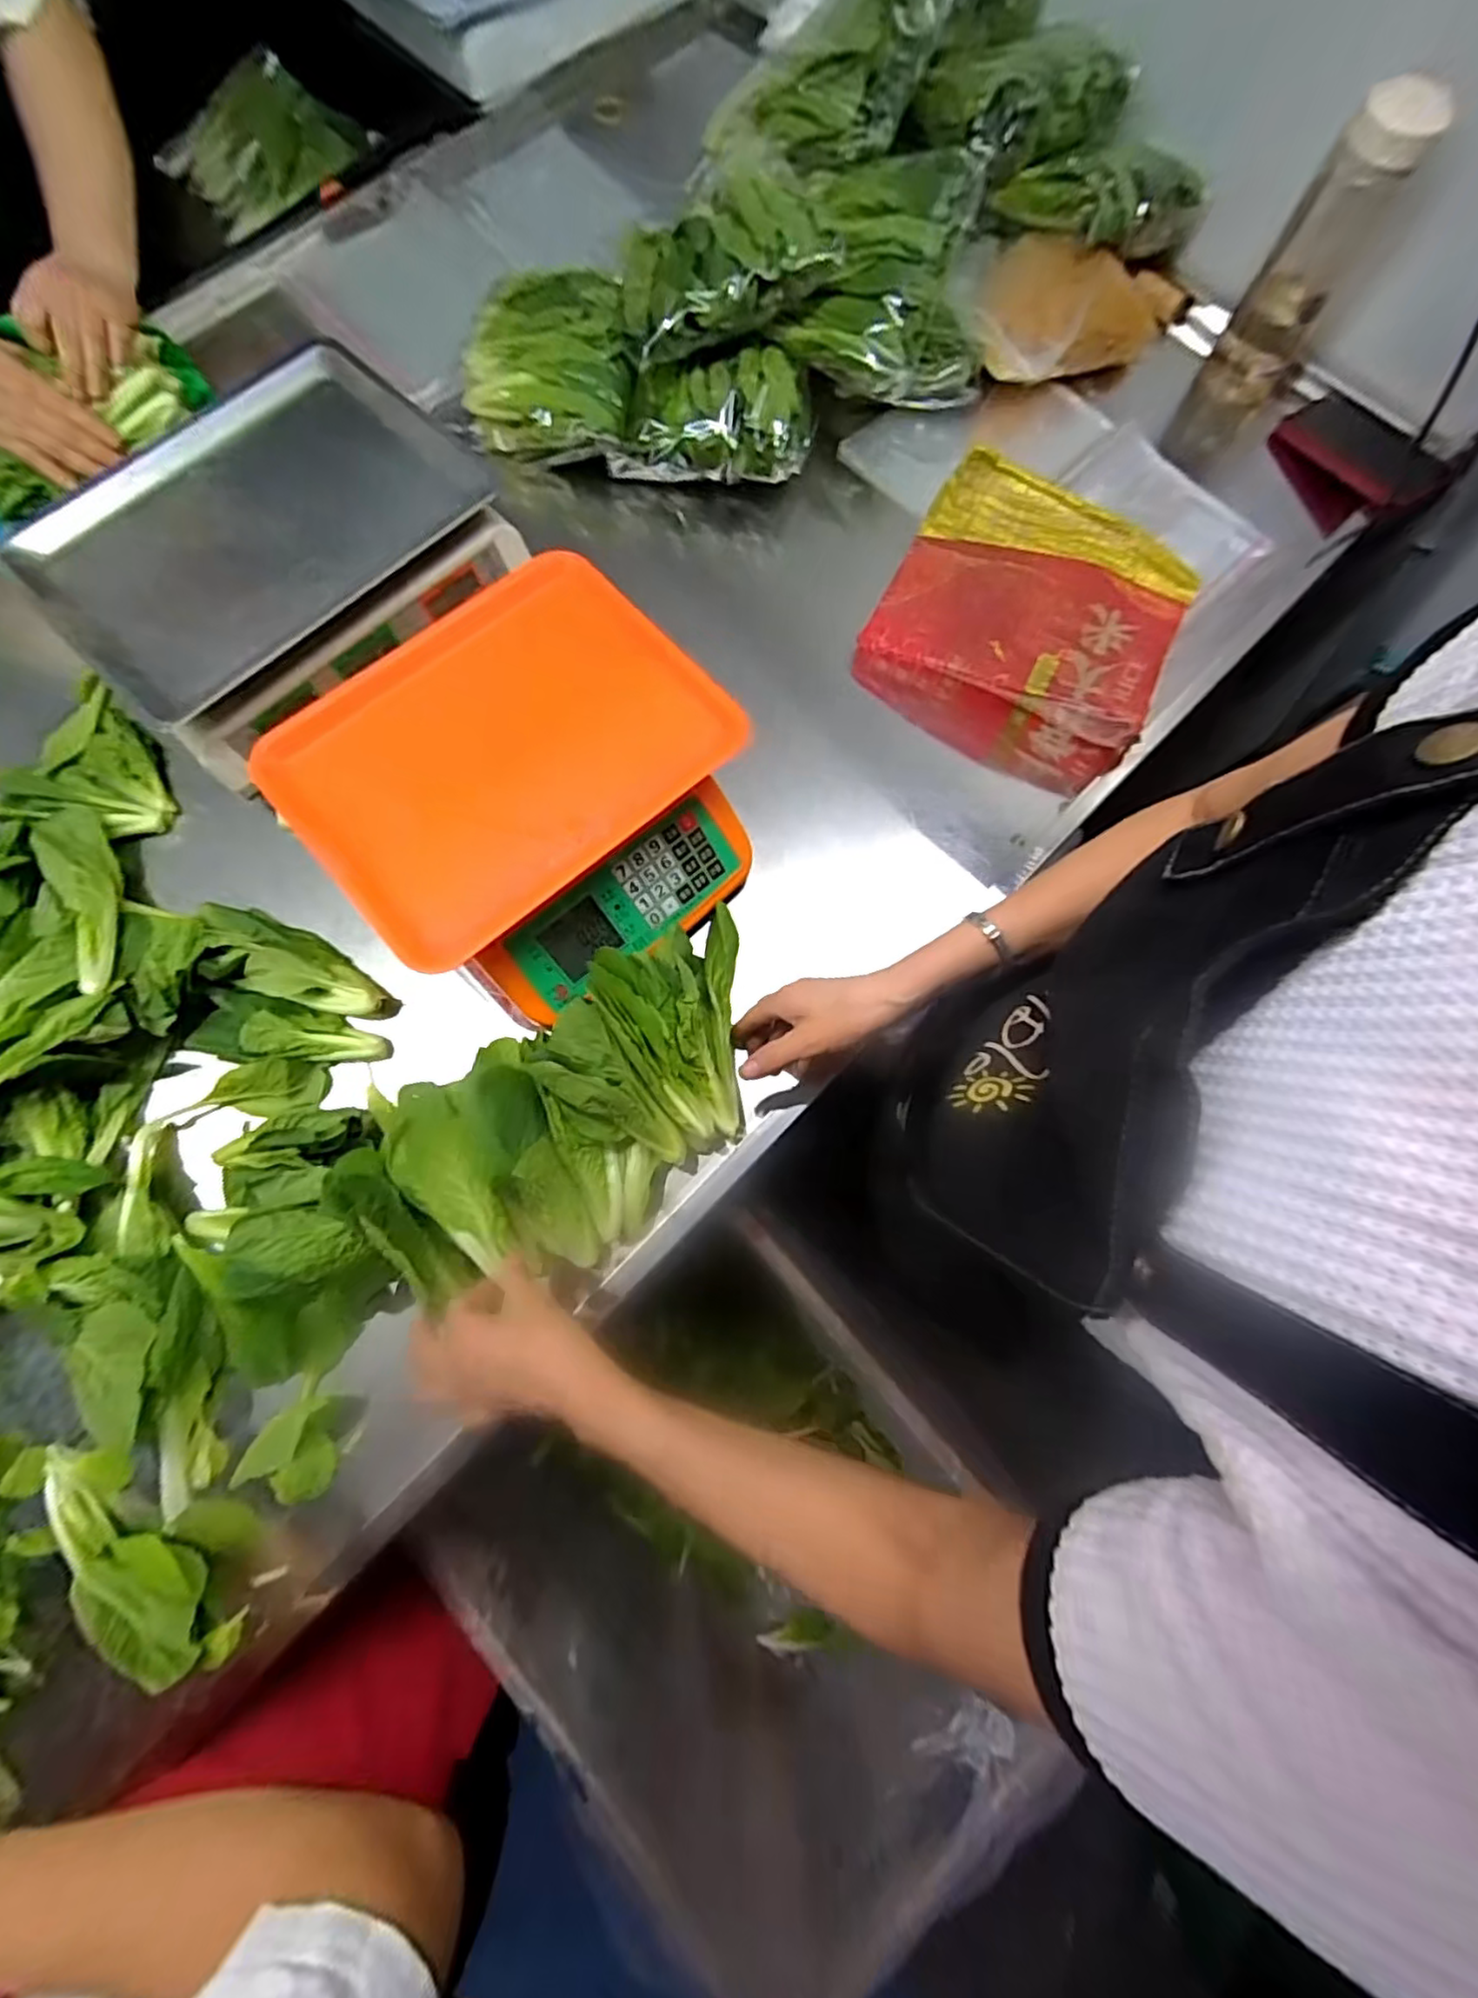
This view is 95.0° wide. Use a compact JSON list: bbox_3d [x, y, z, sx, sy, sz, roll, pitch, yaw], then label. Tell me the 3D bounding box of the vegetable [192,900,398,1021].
[{"bbox_3d":[-0.373,-0.029,0.558,0.175,0.059,0.064,22,77,5],"label":"vegetable"}]

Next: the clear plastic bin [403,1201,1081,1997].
[{"bbox_3d":[0.031,0.586,0.758,0.454,0.323,0.512,-38,80,-9],"label":"clear plastic bin"}]

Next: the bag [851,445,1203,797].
[{"bbox_3d":[0.282,-0.368,0.670,0.269,0.092,0.246,29,78,6],"label":"bag"}]

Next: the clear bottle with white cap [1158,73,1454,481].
[{"bbox_3d":[0.559,-0.709,0.690,0.082,0.279,0.087,34,78,7],"label":"clear bottle with white cap"}]

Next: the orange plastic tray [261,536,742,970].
[{"bbox_3d":[-0.176,-0.190,0.499,0.297,0.030,0.233,-42,80,-10],"label":"orange plastic tray"}]

